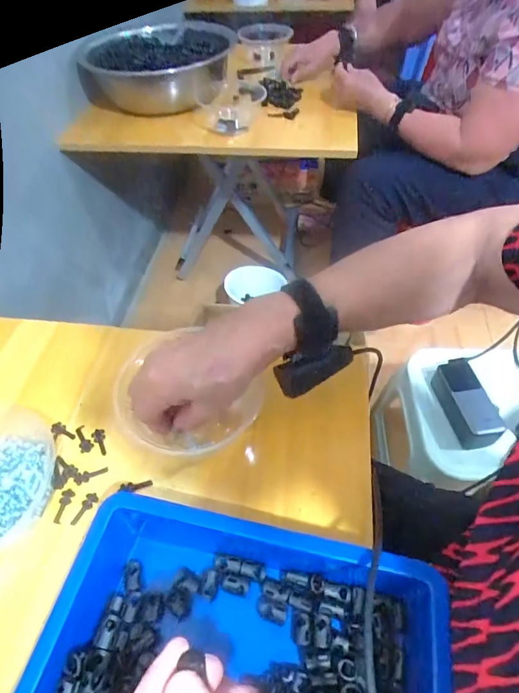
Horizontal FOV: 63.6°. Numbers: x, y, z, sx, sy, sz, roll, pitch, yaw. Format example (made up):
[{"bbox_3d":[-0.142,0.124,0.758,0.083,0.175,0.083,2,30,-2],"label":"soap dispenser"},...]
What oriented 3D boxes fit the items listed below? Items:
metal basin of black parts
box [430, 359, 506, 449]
[{"bbox_3d":[-0.200,-0.606,0.915,0.281,0.116,0.307,-1,52,1],"label":"metal basin of black parts"},{"bbox_3d":[0.327,0.091,0.660,0.054,0.059,0.139,-6,52,-4],"label":"box"}]

